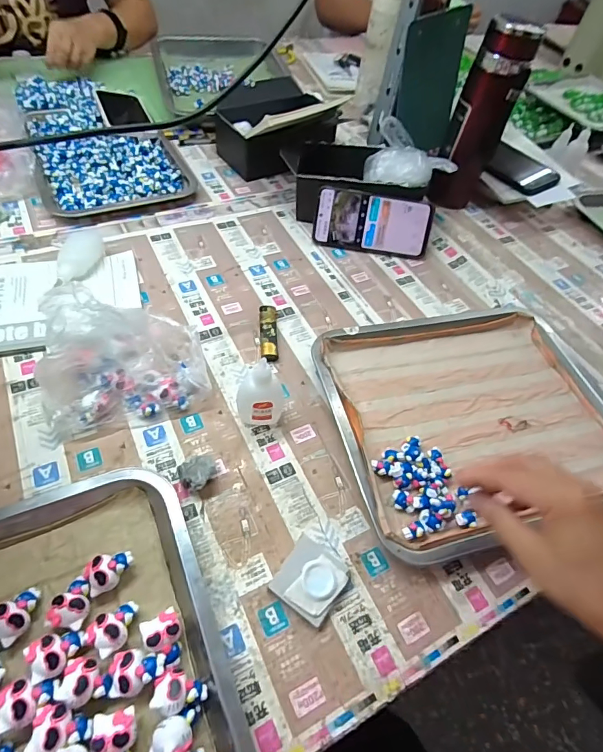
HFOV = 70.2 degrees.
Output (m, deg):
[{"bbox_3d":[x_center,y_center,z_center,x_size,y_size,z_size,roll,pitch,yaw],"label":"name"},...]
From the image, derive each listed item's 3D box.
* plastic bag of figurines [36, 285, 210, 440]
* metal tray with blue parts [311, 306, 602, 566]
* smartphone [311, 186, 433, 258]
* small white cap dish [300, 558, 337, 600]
[{"bbox_3d":[-0.170,-0.019,0.411,0.146,0.103,0.100,-10,56,-15],"label":"plastic bag of figurines"},{"bbox_3d":[0.187,0.032,0.463,0.311,0.039,0.267,-9,56,-15],"label":"metal tray with blue parts"},{"bbox_3d":[0.101,-0.219,0.615,0.162,0.078,0.008,8,18,1],"label":"smartphone"},{"bbox_3d":[0.014,0.160,0.340,0.028,0.006,0.029,-7,56,-13],"label":"small white cap dish"}]

